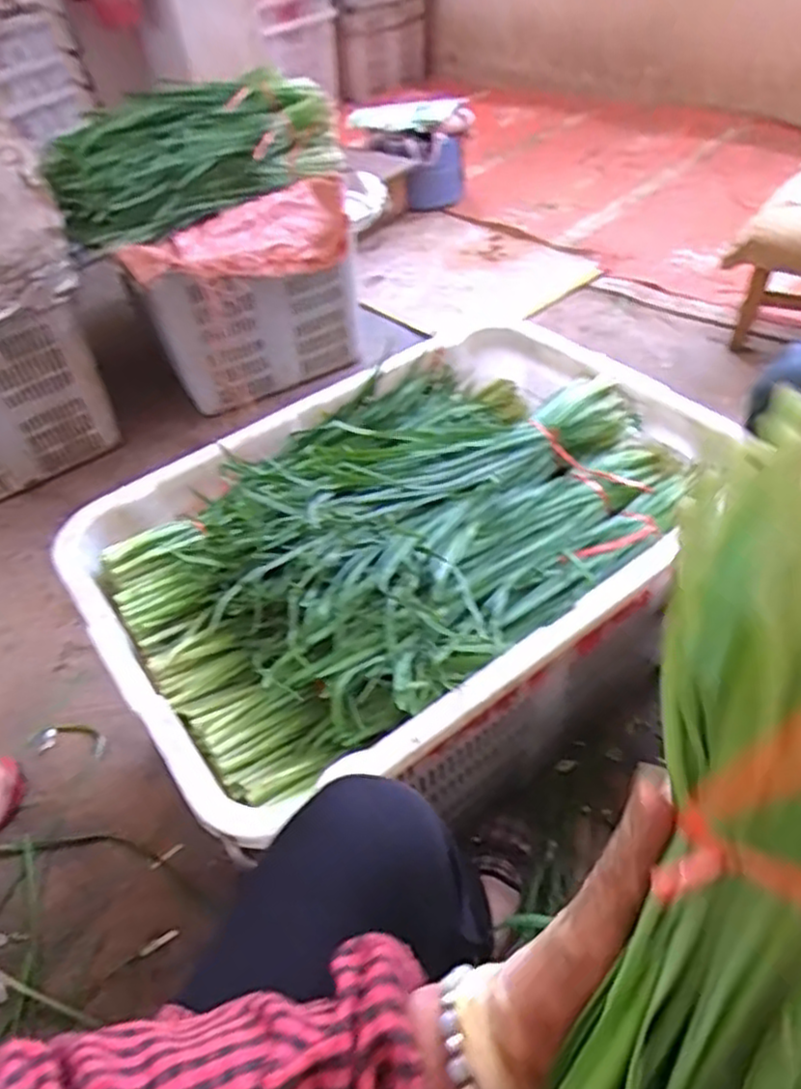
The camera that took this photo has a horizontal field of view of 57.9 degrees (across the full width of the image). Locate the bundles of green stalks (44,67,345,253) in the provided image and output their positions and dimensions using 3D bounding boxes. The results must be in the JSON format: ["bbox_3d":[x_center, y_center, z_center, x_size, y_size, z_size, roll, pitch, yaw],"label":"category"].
[{"bbox_3d":[-0.387,-0.761,1.413,0.303,0.168,0.647,23,53,26],"label":"bundles of green stalks"}]

